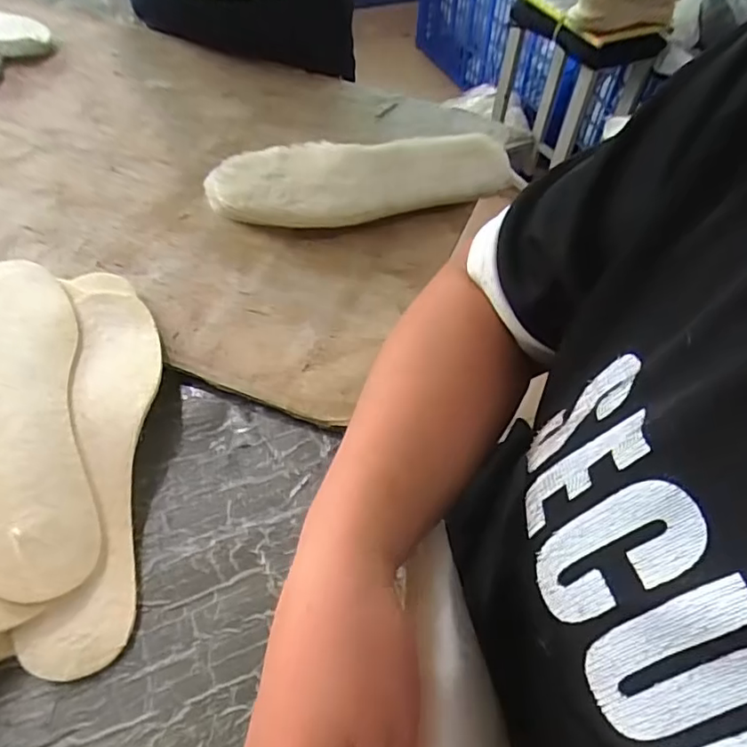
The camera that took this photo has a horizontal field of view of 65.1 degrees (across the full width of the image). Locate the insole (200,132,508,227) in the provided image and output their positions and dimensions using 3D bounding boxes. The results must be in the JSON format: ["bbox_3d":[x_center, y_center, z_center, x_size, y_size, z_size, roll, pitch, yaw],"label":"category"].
[{"bbox_3d":[-0.002,-0.187,0.570,0.301,0.030,0.088,-7,73,-14],"label":"insole"}]

